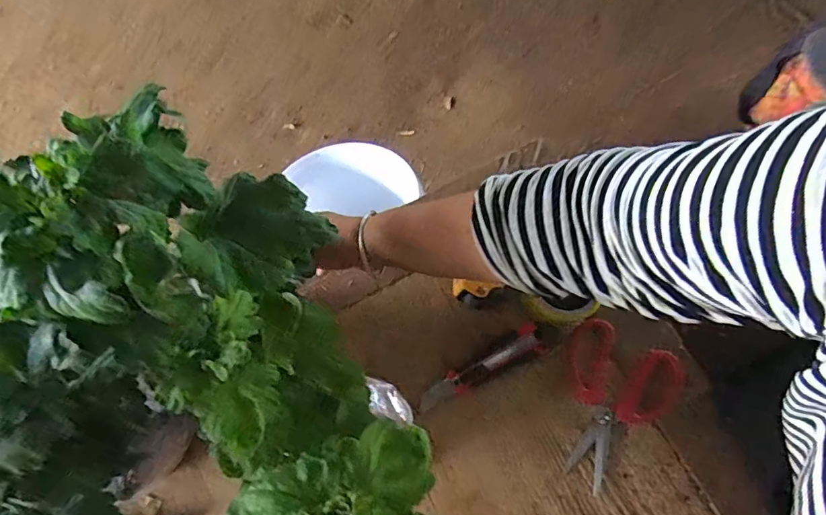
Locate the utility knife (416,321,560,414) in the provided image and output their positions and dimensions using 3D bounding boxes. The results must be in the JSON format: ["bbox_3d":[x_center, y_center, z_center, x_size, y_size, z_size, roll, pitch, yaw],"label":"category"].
[{"bbox_3d":[0.087,0.125,0.590,0.179,0.016,0.037,-24,73,-8],"label":"utility knife"}]

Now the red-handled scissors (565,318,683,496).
[{"bbox_3d":[0.225,0.172,0.580,0.129,0.012,0.173,26,88,6],"label":"red-handled scissors"}]

